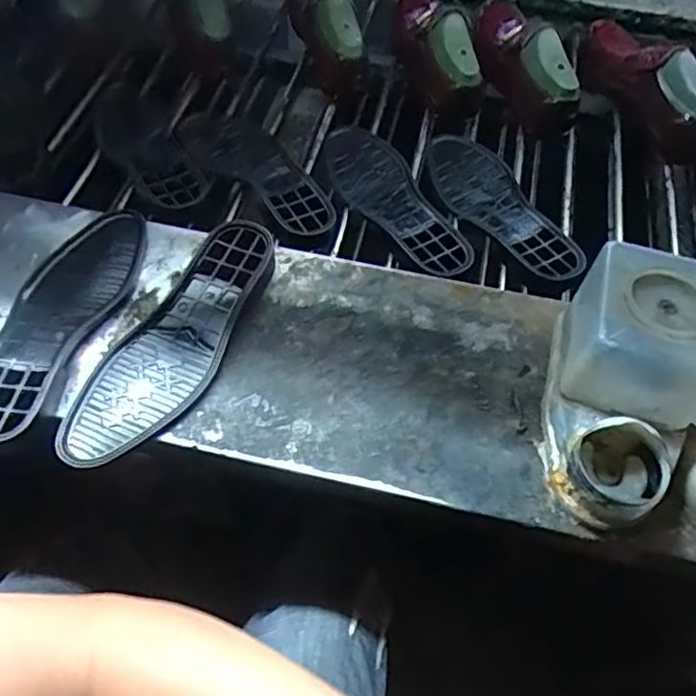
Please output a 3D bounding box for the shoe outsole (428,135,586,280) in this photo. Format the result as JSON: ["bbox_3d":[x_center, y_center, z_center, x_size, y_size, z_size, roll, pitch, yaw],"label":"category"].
[{"bbox_3d":[0.169,-0.176,0.720,0.092,0.021,0.280,-24,55,-5],"label":"shoe outsole"}]

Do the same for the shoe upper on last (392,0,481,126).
[{"bbox_3d":[0.109,-0.428,0.822,0.078,0.090,0.272,-6,57,-6],"label":"shoe upper on last"}]

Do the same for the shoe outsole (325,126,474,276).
[{"bbox_3d":[0.050,-0.181,0.692,0.088,0.015,0.266,-24,61,-17],"label":"shoe outsole"}]

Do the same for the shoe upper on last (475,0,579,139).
[{"bbox_3d":[0.245,-0.411,0.849,0.073,0.096,0.261,-9,58,-8],"label":"shoe upper on last"}]

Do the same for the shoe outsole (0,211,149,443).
[{"bbox_3d":[-0.269,-0.035,0.549,0.092,0.017,0.258,16,58,8],"label":"shoe outsole"}]

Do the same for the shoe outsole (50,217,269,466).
[{"bbox_3d":[-0.151,-0.011,0.537,0.091,0.024,0.263,28,60,15],"label":"shoe outsole"}]

